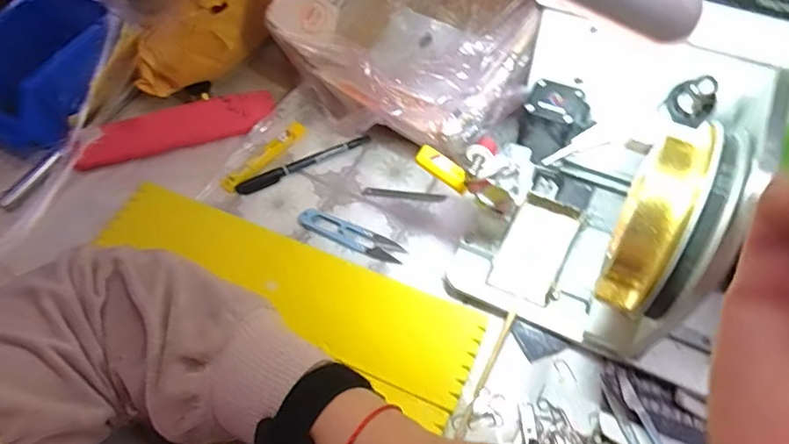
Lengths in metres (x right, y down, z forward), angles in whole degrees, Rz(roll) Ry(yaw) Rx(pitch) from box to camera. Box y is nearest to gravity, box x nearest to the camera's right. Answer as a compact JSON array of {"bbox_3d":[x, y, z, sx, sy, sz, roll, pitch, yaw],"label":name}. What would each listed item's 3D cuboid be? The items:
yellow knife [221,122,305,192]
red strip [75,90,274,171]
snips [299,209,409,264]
[{"bbox_3d":[-0.128,-0.066,0.549,0.019,0.004,0.102,34,65,22],"label":"yellow knife"},{"bbox_3d":[-0.220,-0.096,0.563,0.193,0.010,0.043,-15,88,-6],"label":"red strip"},{"bbox_3d":[-0.039,0.013,0.499,0.100,0.008,0.021,22,61,16],"label":"snips"}]

